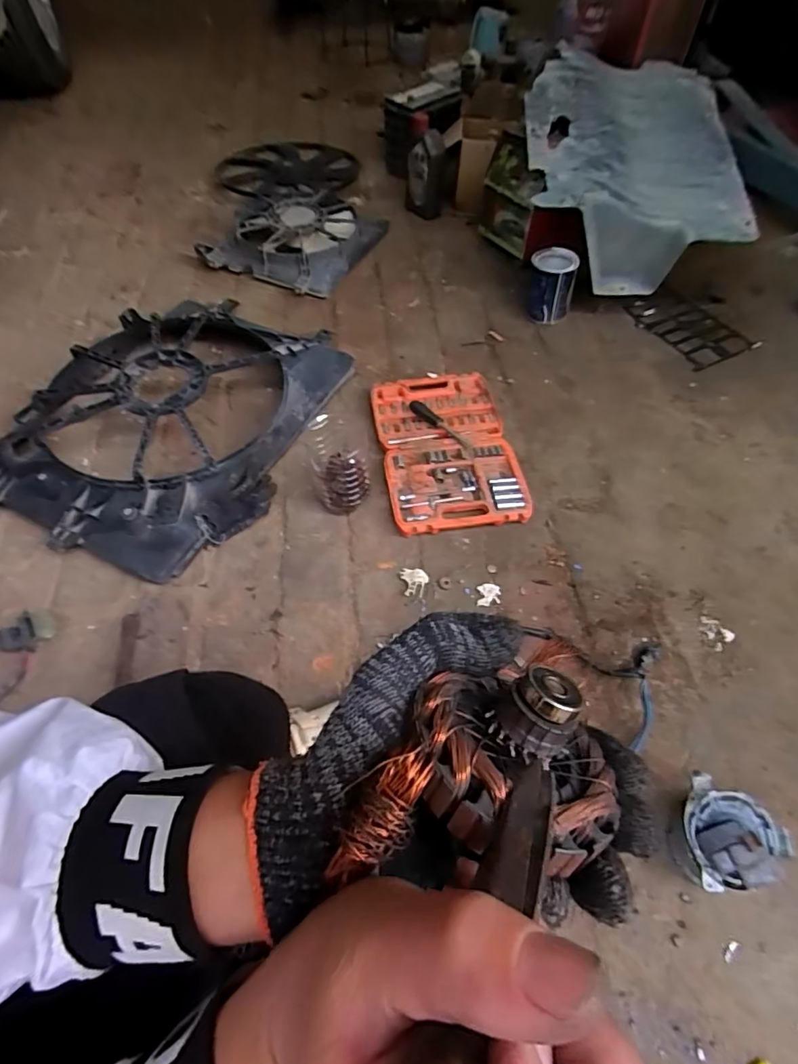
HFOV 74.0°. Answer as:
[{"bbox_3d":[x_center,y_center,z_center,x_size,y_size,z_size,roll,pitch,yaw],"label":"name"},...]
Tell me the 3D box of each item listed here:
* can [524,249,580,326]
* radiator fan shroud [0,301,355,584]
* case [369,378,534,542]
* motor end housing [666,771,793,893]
[{"bbox_3d":[0.359,-0.579,1.263,0.108,0.137,0.122,11,58,7],"label":"can"},{"bbox_3d":[-0.448,-0.256,1.059,0.542,0.103,0.681,17,59,11],"label":"radiator fan shroud"},{"bbox_3d":[0.090,-0.164,1.036,0.245,0.030,0.394,-8,58,-5],"label":"case"},{"bbox_3d":[0.398,0.376,0.640,0.114,0.084,0.118,22,60,14],"label":"motor end housing"}]

